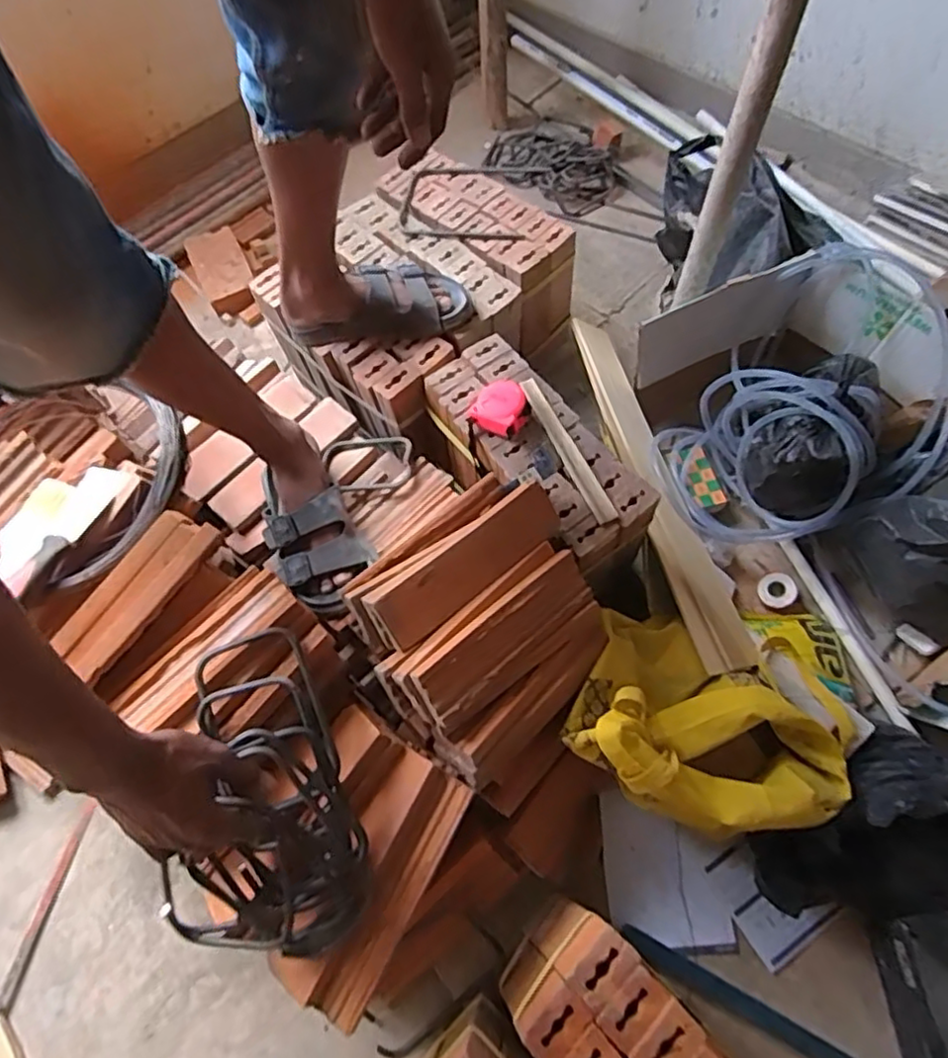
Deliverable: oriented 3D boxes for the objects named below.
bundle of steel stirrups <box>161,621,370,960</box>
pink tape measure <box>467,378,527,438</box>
[{"bbox_3d":[-0.191,0.243,0.609,0.171,0.103,0.274,-6,64,0],"label":"bundle of steel stirrups"},{"bbox_3d":[0.037,-0.159,0.849,0.077,0.051,0.070,33,71,17],"label":"pink tape measure"}]

